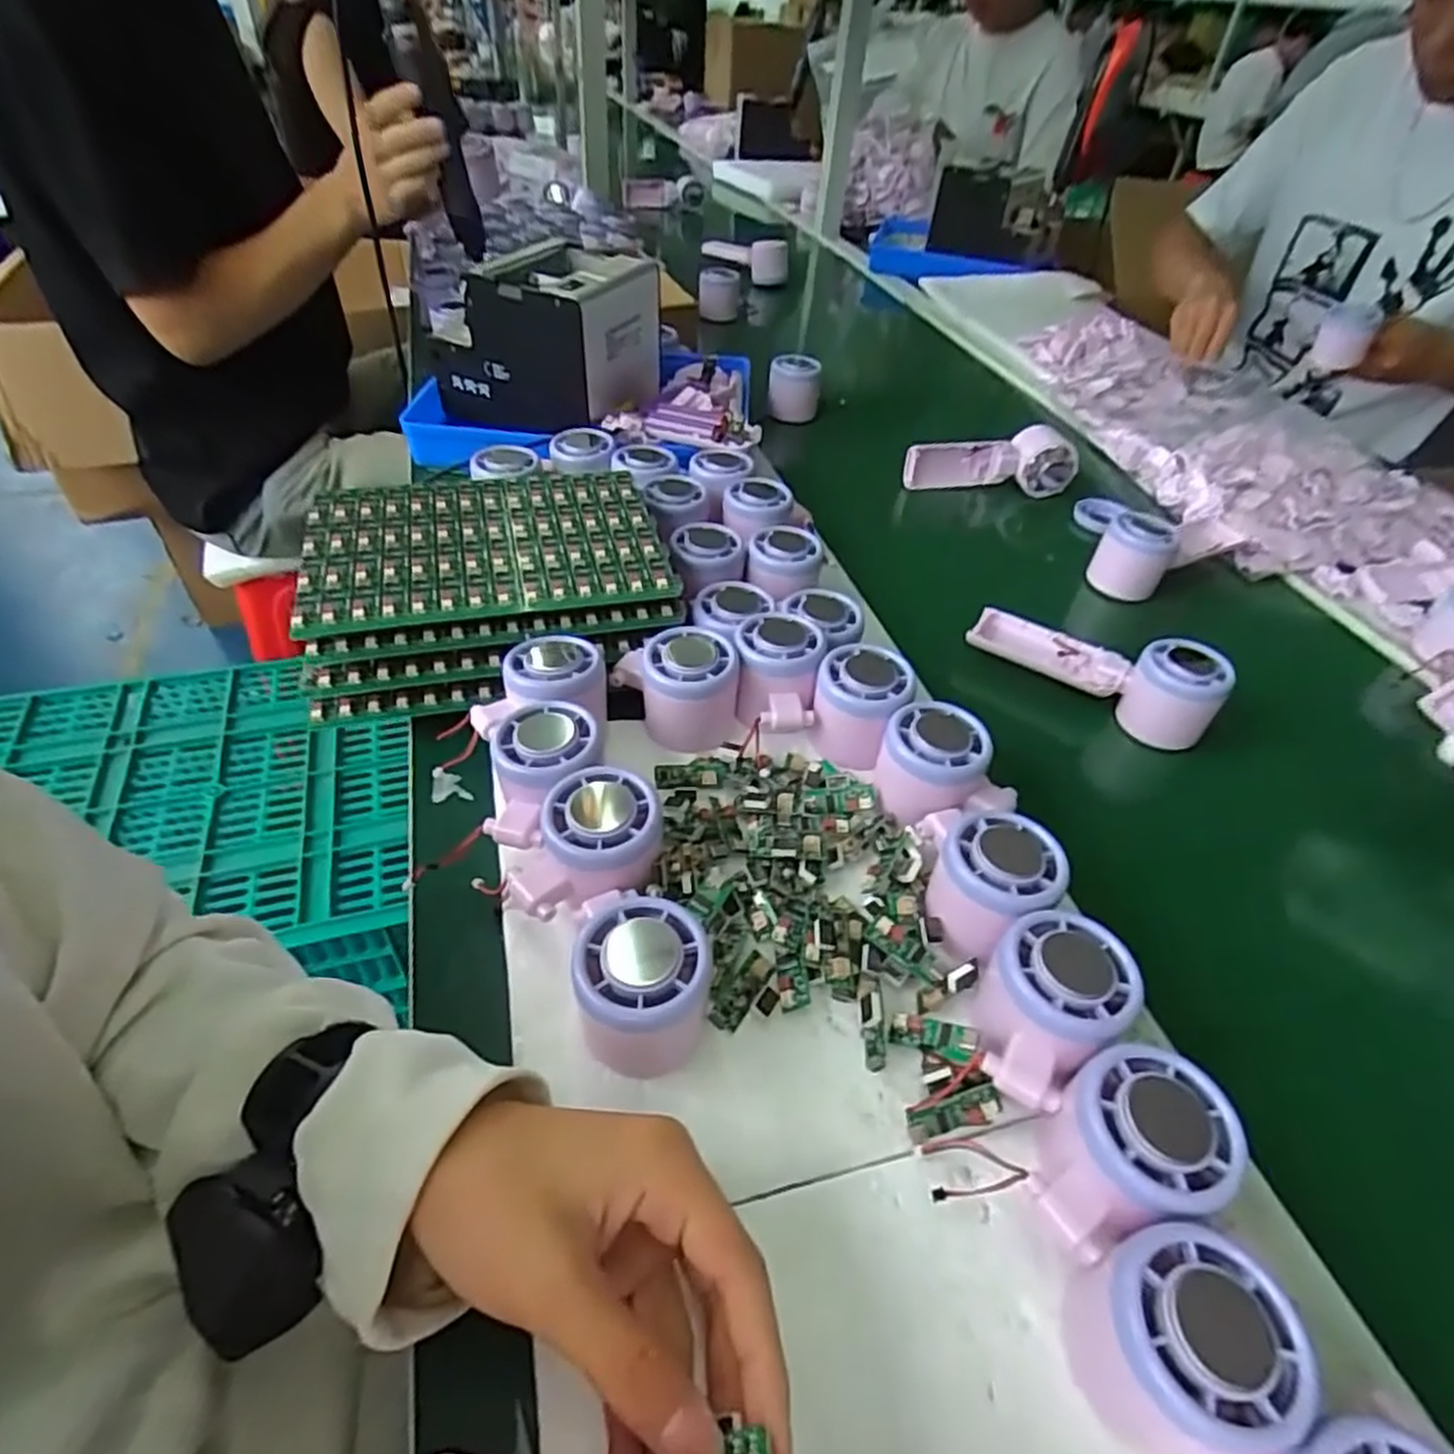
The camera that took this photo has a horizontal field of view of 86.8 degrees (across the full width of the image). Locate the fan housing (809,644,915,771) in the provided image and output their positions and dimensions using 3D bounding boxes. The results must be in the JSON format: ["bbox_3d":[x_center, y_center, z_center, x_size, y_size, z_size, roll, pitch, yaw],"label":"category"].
[{"bbox_3d":[0.078,-0.014,0.456,0.052,0.048,0.053,16,46,12],"label":"fan housing"}]

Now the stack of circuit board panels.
[{"bbox_3d":[-0.158,-0.099,0.515,0.227,0.061,0.173,-9,46,-14],"label":"stack of circuit board panels"}]

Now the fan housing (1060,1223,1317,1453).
[{"bbox_3d":[0.147,0.200,0.251,0.054,0.060,0.057,-1,45,-5],"label":"fan housing"}]

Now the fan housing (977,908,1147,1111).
[{"bbox_3d":[0.131,0.117,0.323,0.054,0.045,0.074,37,53,28],"label":"fan housing"}]

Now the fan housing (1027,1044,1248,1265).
[{"bbox_3d":[0.145,0.161,0.291,0.071,0.060,0.056,-12,47,-16],"label":"fan housing"}]

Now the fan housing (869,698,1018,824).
[{"bbox_3d":[0.115,0.024,0.422,0.058,0.047,0.067,-21,50,-24],"label":"fan housing"}]

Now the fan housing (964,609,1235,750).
[{"bbox_3d":[0.255,-0.046,0.539,0.164,0.054,0.045,28,49,22],"label":"fan housing"}]

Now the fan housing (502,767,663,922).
[{"bbox_3d":[-0.070,0.061,0.371,0.074,0.060,0.053,-14,47,-18],"label":"fan housing"}]

